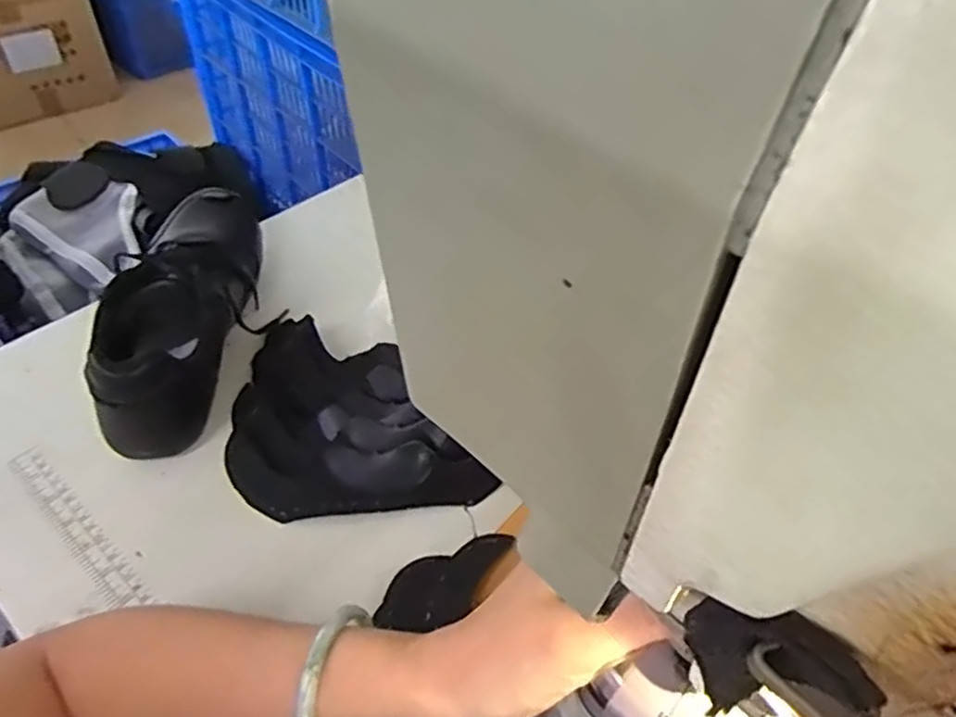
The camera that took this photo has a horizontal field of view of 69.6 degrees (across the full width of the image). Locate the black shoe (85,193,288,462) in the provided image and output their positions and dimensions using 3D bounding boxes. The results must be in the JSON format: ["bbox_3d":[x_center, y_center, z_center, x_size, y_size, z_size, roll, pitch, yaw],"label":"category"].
[{"bbox_3d":[-0.237,-0.049,0.550,0.088,0.078,0.263,1,48,-3],"label":"black shoe"}]

